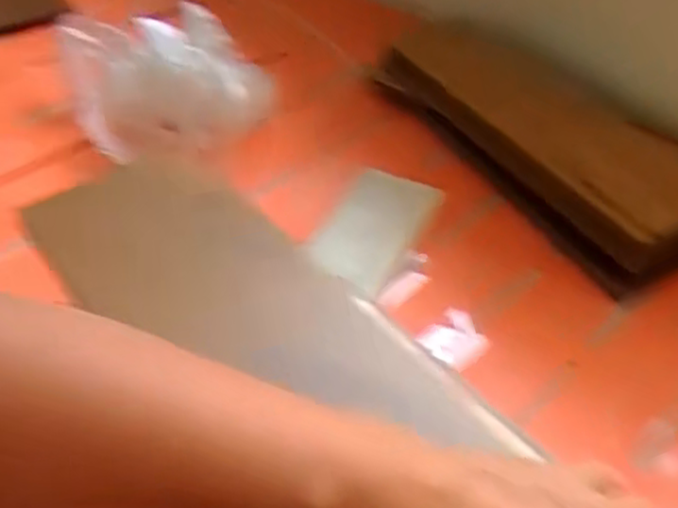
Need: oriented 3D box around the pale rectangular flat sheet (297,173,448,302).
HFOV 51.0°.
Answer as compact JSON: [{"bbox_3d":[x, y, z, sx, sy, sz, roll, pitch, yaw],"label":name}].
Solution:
[{"bbox_3d":[0.040,-0.032,0.822,0.098,0.010,0.175,31,57,11],"label":"pale rectangular flat sheet"}]

